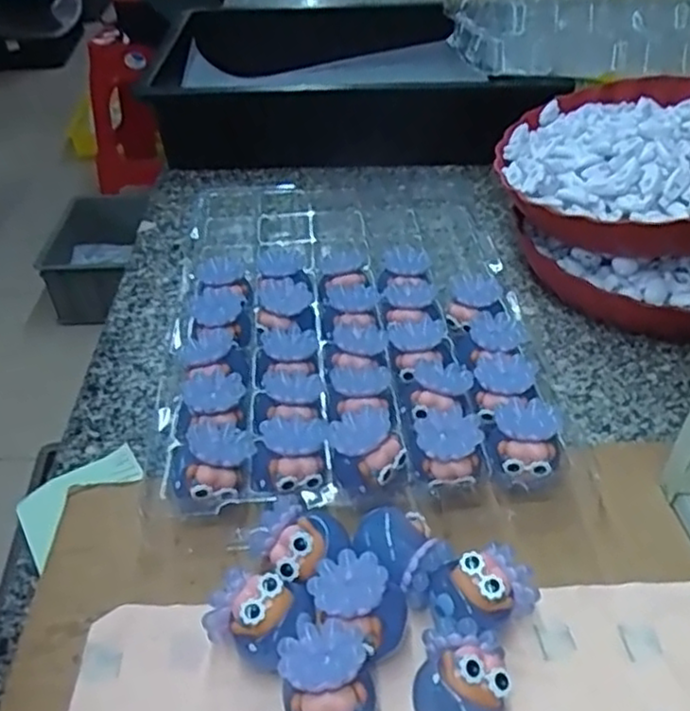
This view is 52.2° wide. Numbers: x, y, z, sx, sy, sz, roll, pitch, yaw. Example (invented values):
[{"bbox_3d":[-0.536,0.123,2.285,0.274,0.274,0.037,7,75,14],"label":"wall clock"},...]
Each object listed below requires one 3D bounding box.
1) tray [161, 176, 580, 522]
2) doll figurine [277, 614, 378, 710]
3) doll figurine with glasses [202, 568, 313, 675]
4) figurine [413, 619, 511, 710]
[{"bbox_3d":[-0.003,-0.054,0.555,0.274,0.045,0.422,-5,41,-1],"label":"tray"},{"bbox_3d":[-0.007,0.149,0.315,0.041,0.046,0.049,-4,40,-3],"label":"doll figurine"},{"bbox_3d":[-0.041,0.129,0.341,0.047,0.040,0.038,19,44,22],"label":"doll figurine with glasses"},{"bbox_3d":[0.052,0.150,0.317,0.038,0.041,0.050,7,39,13],"label":"figurine"}]

